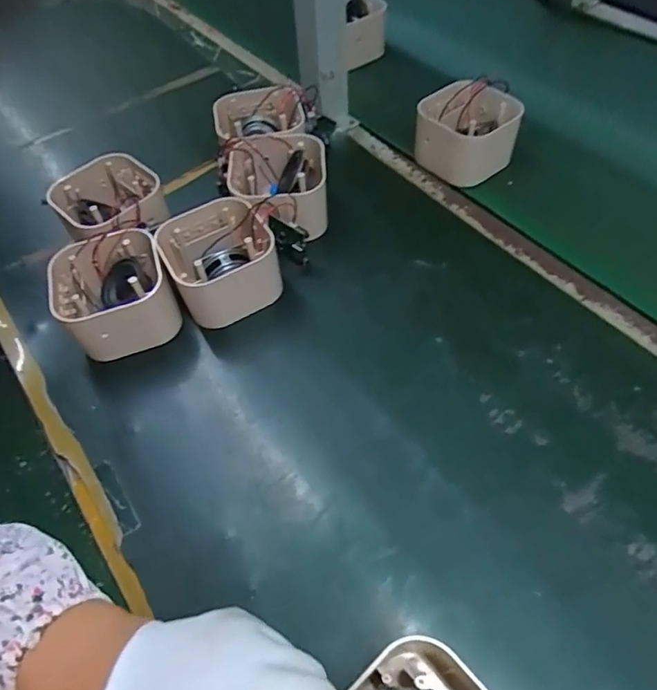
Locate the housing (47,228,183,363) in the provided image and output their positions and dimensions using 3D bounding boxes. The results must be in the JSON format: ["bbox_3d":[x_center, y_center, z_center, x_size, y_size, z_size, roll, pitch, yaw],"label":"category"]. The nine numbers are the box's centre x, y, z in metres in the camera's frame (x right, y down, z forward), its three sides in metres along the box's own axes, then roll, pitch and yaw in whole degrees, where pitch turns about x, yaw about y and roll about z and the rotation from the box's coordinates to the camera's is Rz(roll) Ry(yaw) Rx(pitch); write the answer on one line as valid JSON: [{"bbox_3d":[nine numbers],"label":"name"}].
[{"bbox_3d":[-0.181,-0.043,0.462,0.091,0.068,0.087,-19,56,-8],"label":"housing"}]

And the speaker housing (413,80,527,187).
[{"bbox_3d":[0.147,-0.223,0.557,0.086,0.057,0.095,36,65,26],"label":"speaker housing"}]

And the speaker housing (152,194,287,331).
[{"bbox_3d":[-0.093,-0.069,0.475,0.089,0.063,0.094,-27,57,-13],"label":"speaker housing"}]

